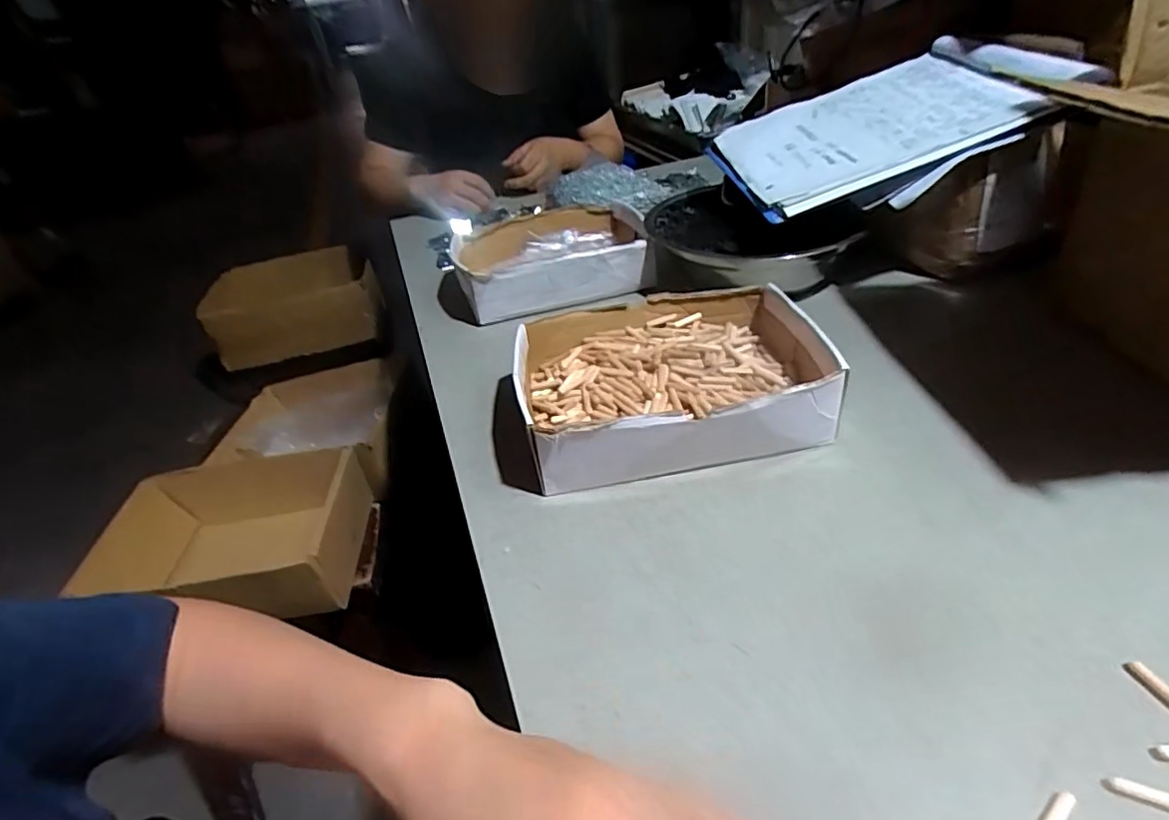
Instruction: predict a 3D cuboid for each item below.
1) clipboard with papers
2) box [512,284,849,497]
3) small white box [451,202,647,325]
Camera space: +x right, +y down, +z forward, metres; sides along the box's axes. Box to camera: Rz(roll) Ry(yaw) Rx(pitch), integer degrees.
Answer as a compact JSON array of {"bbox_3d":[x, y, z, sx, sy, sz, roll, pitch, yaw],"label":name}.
[{"bbox_3d":[0.319,-0.313,0.669,0.322,0.046,0.234,-19,45,8],"label":"clipboard with papers"},{"bbox_3d":[0.071,-0.031,0.525,0.249,0.064,0.206,-8,36,1],"label":"box"},{"bbox_3d":[-0.042,-0.202,0.796,0.236,0.062,0.212,-13,36,-6],"label":"small white box"}]

